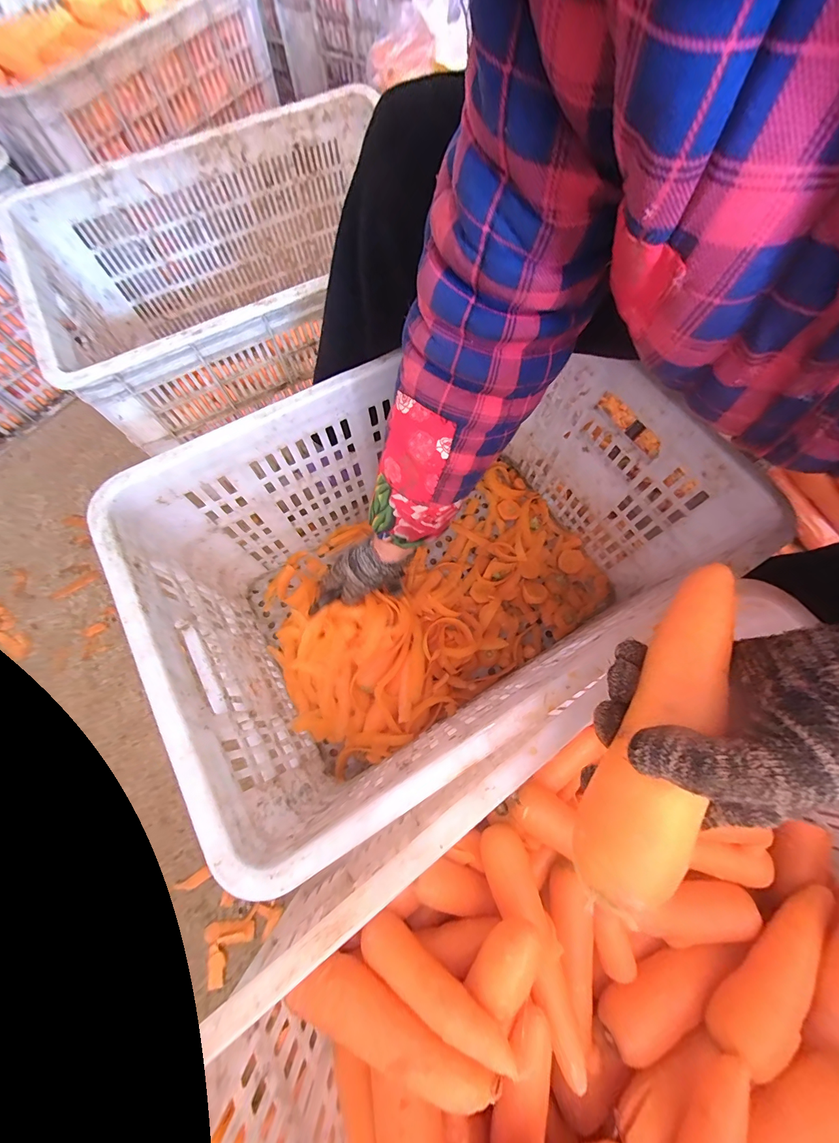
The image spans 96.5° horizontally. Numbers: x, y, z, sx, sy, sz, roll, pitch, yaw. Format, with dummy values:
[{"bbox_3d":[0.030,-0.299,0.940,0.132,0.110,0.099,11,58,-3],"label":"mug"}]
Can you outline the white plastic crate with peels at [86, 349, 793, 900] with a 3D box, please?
[{"bbox_3d":[0.016,-0.008,0.443,0.502,0.267,0.346,-30,73,-9],"label":"white plastic crate with peels"}]

